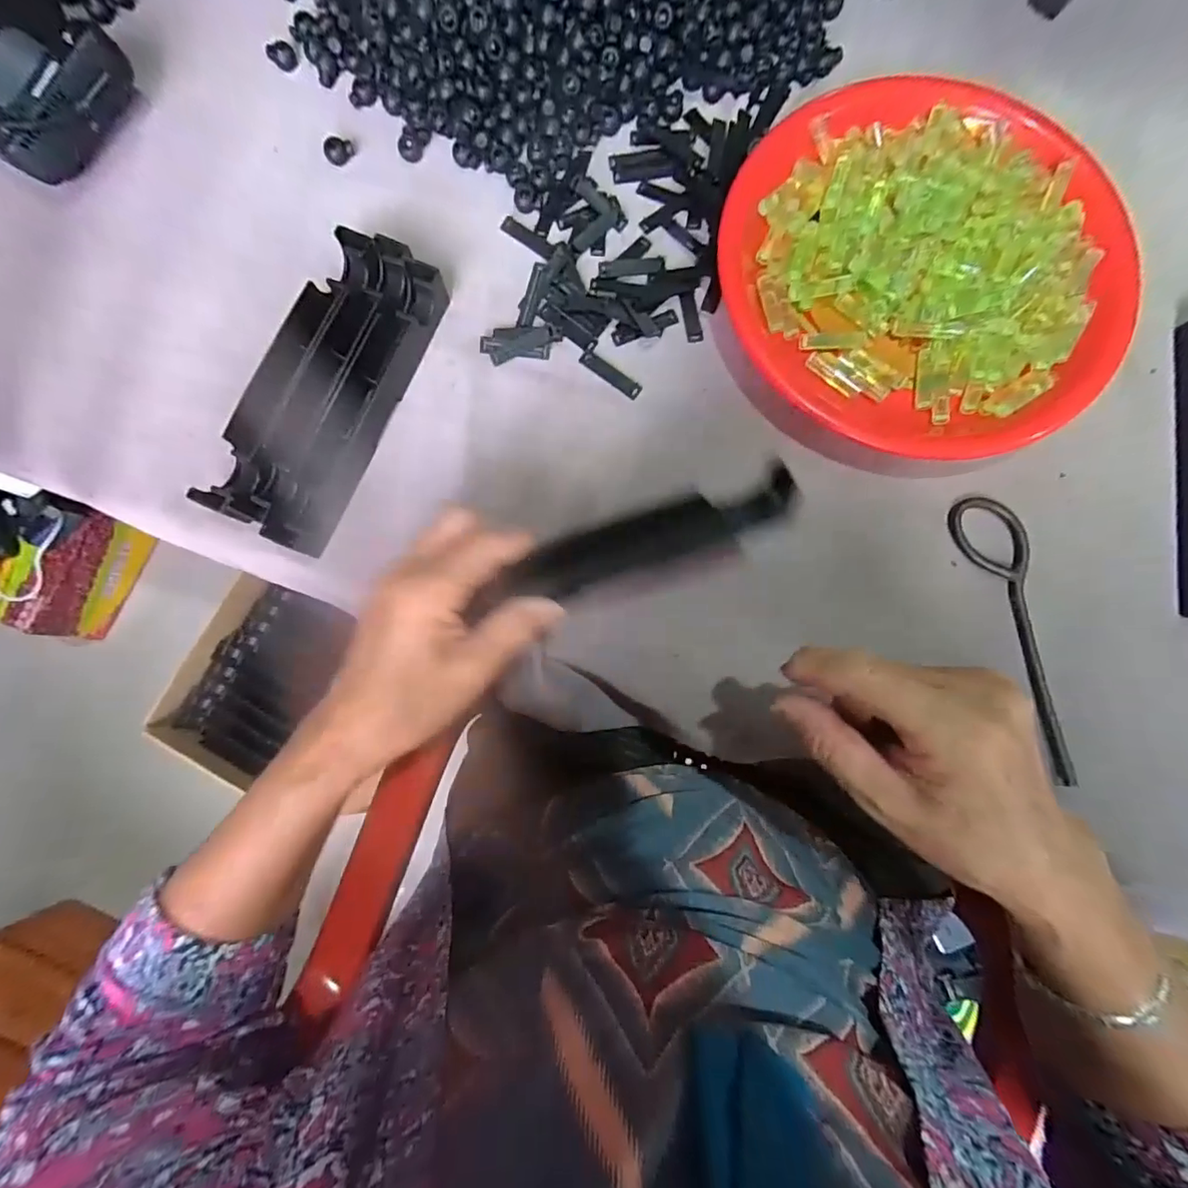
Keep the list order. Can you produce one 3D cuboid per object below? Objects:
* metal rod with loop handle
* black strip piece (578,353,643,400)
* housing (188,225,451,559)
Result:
[{"bbox_3d":[0.262,0.022,0.317,0.037,0.007,0.172,-16,82,-2],"label":"metal rod with loop handle"},{"bbox_3d":[0.011,-0.147,0.350,0.046,0.004,0.011,36,84,4],"label":"black strip piece"},{"bbox_3d":[-0.168,-0.130,0.338,0.075,0.029,0.195,25,83,3],"label":"housing"}]

